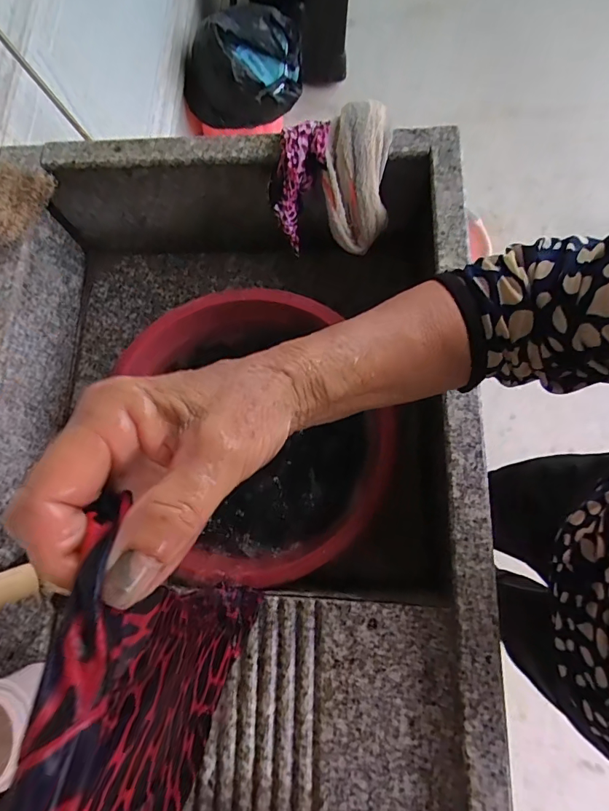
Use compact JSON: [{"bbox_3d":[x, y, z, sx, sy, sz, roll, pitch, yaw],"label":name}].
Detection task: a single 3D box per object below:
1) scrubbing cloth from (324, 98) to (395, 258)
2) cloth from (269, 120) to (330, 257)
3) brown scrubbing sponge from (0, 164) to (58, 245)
[{"bbox_3d":[0.065,-0.278,0.574,0.081,0.173,0.056,0,34,2],"label":"scrubbing cloth"},{"bbox_3d":[-0.012,-0.275,0.575,0.064,0.050,0.153,22,118,8],"label":"cloth"},{"bbox_3d":[-0.358,-0.239,0.547,0.080,0.037,0.114,1,75,2],"label":"brown scrubbing sponge"}]

